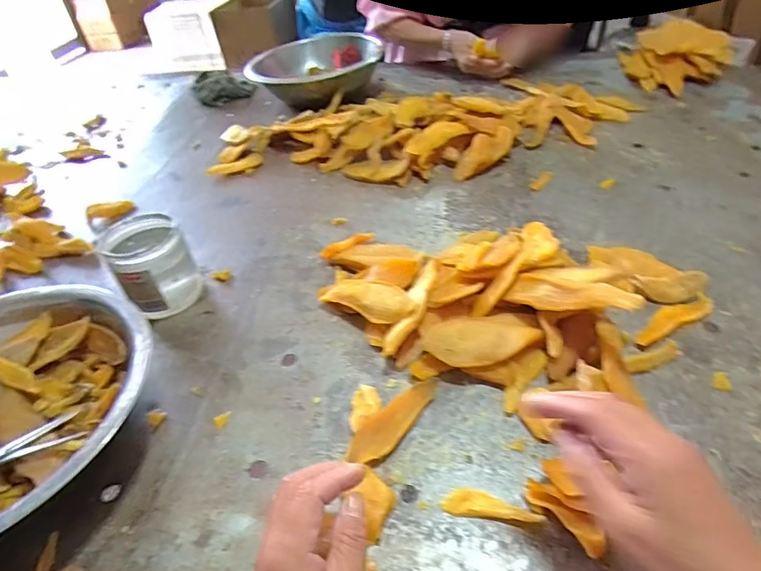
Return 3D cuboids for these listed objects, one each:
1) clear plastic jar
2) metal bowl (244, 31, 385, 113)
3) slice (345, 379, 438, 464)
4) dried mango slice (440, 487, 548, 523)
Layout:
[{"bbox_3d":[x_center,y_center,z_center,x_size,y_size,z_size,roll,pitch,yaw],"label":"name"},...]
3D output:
[{"bbox_3d":[-0.257,-0.022,0.544,0.084,0.089,0.086,-3,40,3],"label":"clear plastic jar"},{"bbox_3d":[-0.128,-0.472,1.045,0.233,0.103,0.244,-3,40,3],"label":"metal bowl"},{"bbox_3d":[0.014,0.116,0.415,0.030,0.013,0.108,25,49,32],"label":"slice"},{"bbox_3d":[0.083,0.163,0.355,0.071,0.010,0.021,3,41,11],"label":"dried mango slice"}]

